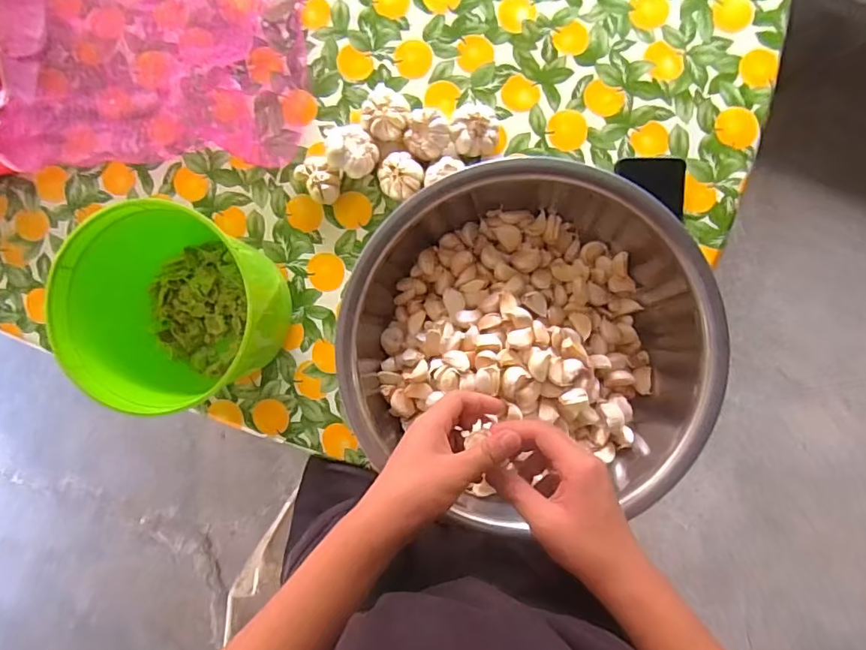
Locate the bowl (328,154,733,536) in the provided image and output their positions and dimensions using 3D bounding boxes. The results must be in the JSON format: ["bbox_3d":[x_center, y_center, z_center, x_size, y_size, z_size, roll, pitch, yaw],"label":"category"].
[{"bbox_3d":[0.096,0.021,0.574,0.368,0.120,0.339,0,89,6],"label":"bowl"}]

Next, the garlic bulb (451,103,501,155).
[{"bbox_3d":[0.050,-0.231,0.620,0.056,0.037,0.059,0,89,6],"label":"garlic bulb"}]

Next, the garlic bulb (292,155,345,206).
[{"bbox_3d":[-0.141,-0.179,0.641,0.059,0.038,0.046,31,93,5],"label":"garlic bulb"}]

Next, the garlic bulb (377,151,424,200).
[{"bbox_3d":[-0.040,-0.179,0.630,0.052,0.036,0.053,0,89,6],"label":"garlic bulb"}]

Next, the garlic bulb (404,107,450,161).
[{"bbox_3d":[-0.007,-0.227,0.623,0.051,0.044,0.054,0,89,6],"label":"garlic bulb"}]

